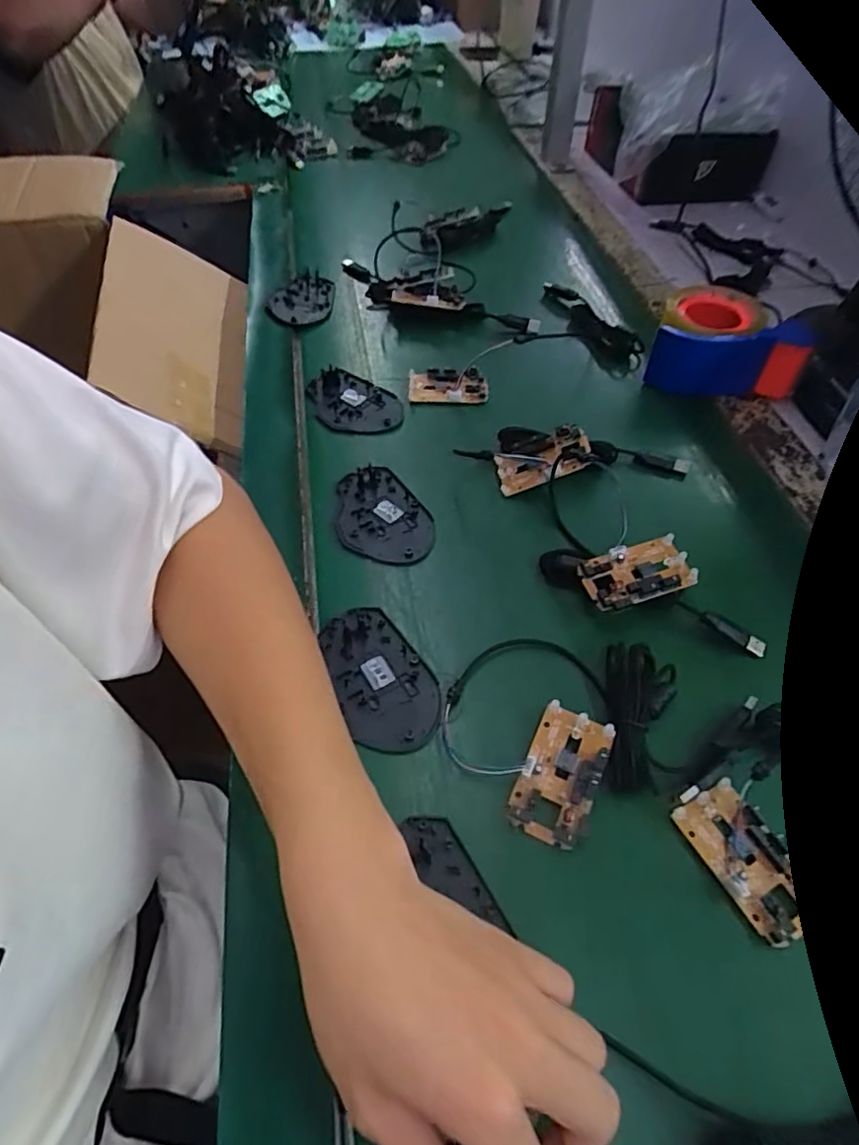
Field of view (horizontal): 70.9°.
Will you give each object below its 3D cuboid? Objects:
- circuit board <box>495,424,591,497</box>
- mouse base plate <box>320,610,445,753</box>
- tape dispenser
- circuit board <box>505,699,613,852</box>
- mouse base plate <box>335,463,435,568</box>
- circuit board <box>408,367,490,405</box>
[{"bbox_3d":[0.097,-0.095,0.516,0.079,0.019,0.037,-23,50,15],"label":"circuit board"},{"bbox_3d":[-0.034,0.070,0.407,0.061,0.005,0.109,-20,54,-16],"label":"mouse base plate"},{"bbox_3d":[0.300,-0.243,0.625,0.139,0.065,0.117,9,52,6],"label":"tape dispenser"},{"bbox_3d":[0.080,0.121,0.365,0.045,0.013,0.078,21,54,15],"label":"circuit board"},{"bbox_3d":[-0.041,-0.047,0.497,0.073,0.008,0.106,-22,55,-17],"label":"mouse base plate"},{"bbox_3d":[0.019,-0.188,0.607,0.079,0.013,0.042,3,51,2],"label":"circuit board"}]

